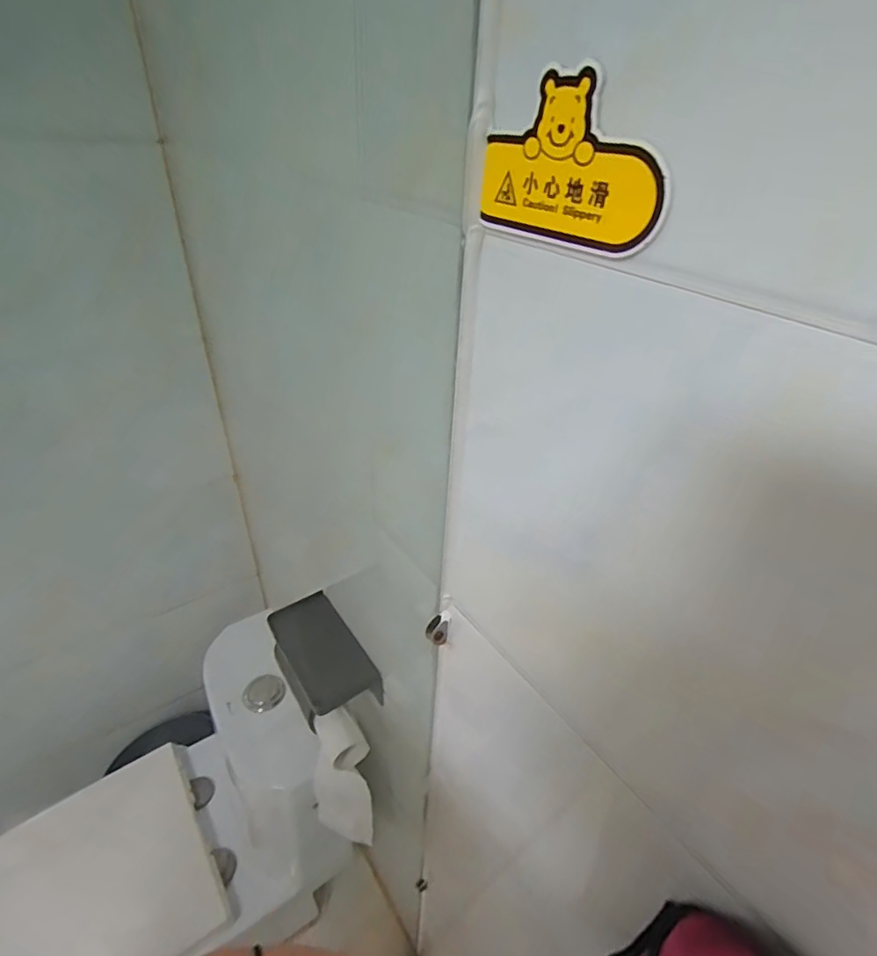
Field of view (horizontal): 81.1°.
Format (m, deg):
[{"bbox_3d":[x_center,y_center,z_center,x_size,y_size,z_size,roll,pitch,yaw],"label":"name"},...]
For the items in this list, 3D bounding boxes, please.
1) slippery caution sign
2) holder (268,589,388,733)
[{"bbox_3d":[0.056,-0.137,0.224,0.007,0.063,0.105,-20,42,-28],"label":"slippery caution sign"},{"bbox_3d":[-0.168,0.255,0.737,0.112,0.073,0.179,-19,41,-27],"label":"holder"}]

